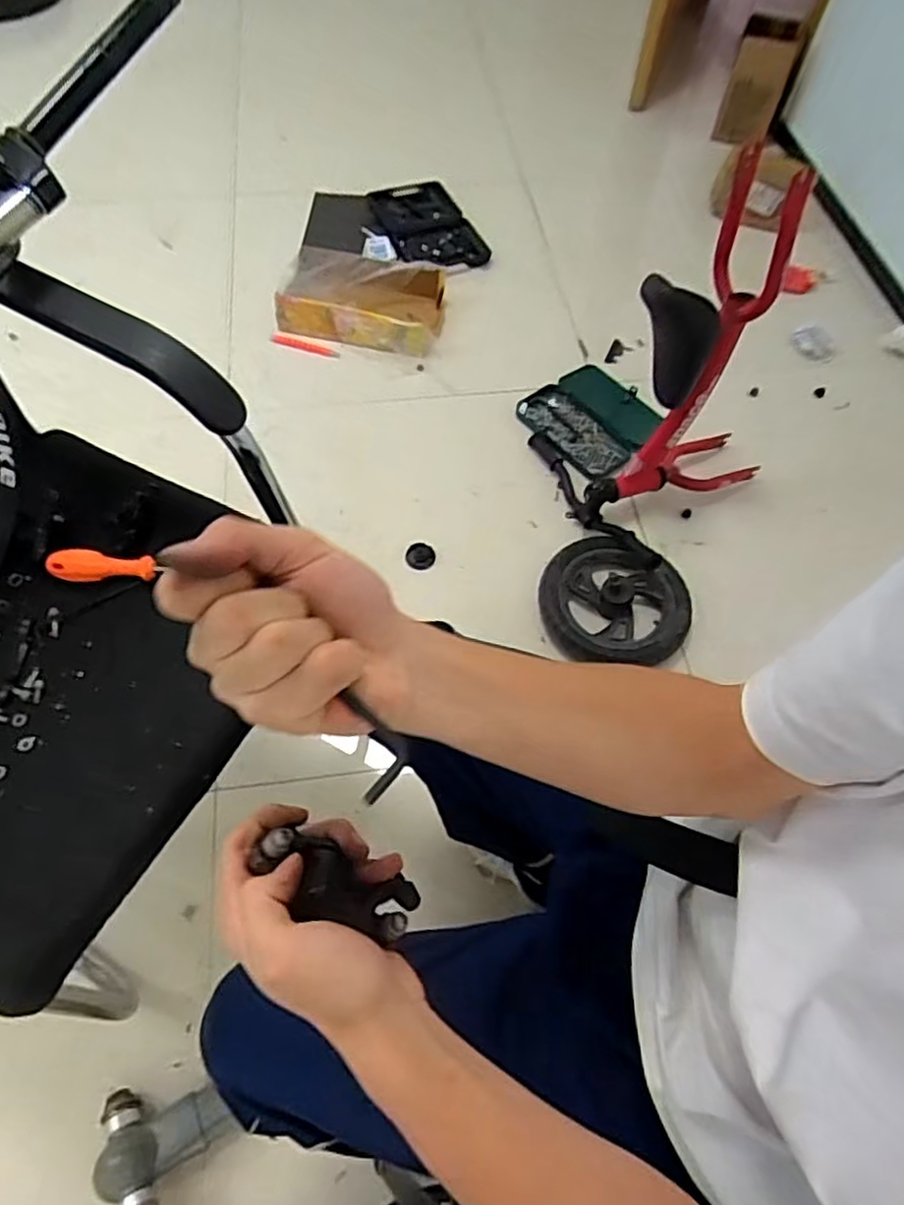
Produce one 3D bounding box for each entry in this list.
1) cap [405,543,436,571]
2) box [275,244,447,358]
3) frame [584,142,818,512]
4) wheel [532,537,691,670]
[{"bbox_3d":[-0.059,-0.087,1.274,0.054,0.013,0.051,1,60,-1],"label":"cap"},{"bbox_3d":[-0.211,-0.694,1.560,0.366,0.106,0.228,6,61,3],"label":"box"},{"bbox_3d":[0.419,-0.366,1.116,0.282,0.537,0.324,37,66,14],"label":"frame"},{"bbox_3d":[0.281,-0.012,1.189,0.249,0.054,0.236,1,60,-1],"label":"wheel"}]

